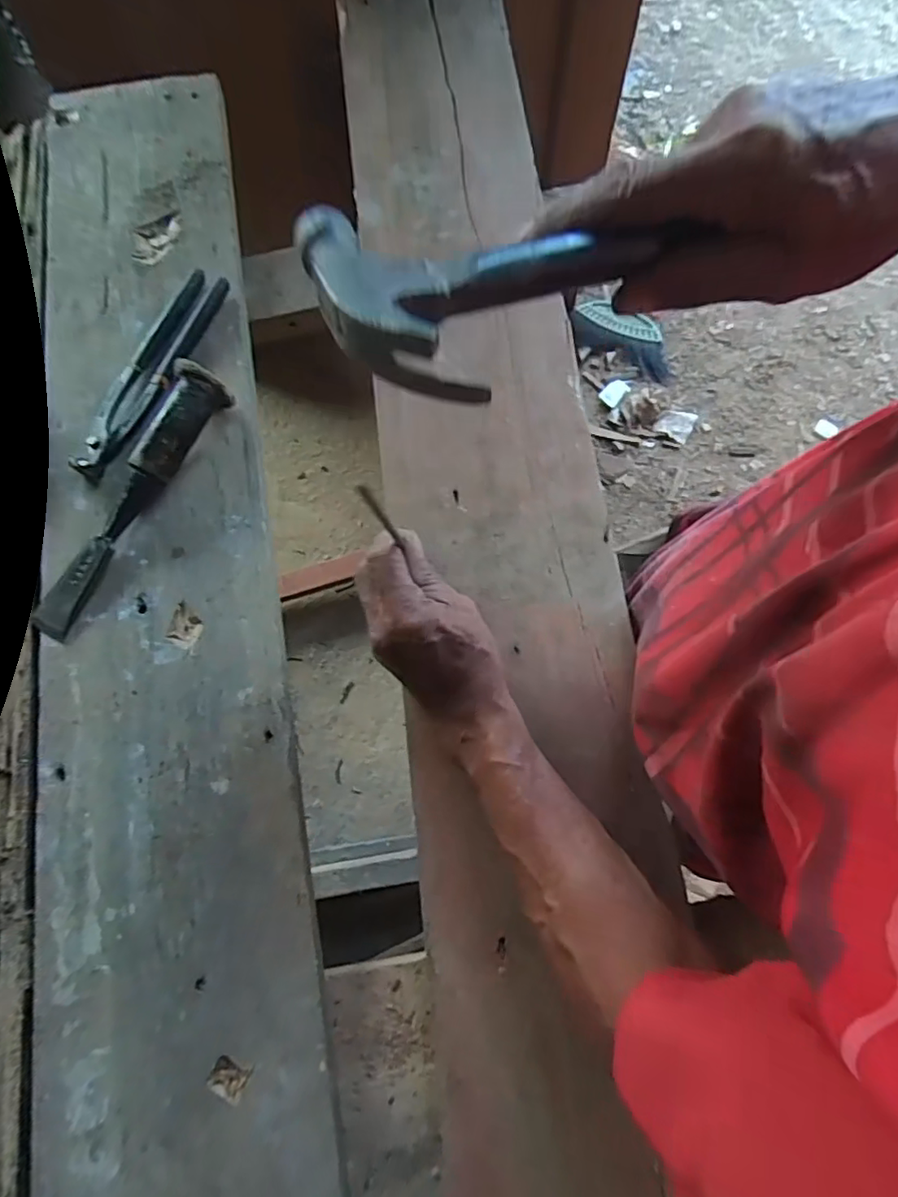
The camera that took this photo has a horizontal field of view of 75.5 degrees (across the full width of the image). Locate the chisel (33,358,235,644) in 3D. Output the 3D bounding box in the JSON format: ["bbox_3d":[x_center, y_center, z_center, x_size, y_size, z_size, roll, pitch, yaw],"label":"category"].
[{"bbox_3d":[-0.255,-0.083,0.461,0.053,0.046,0.243,28,76,10],"label":"chisel"}]

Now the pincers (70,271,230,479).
[{"bbox_3d":[-0.256,-0.197,0.510,0.049,0.021,0.210,17,75,7],"label":"pincers"}]

